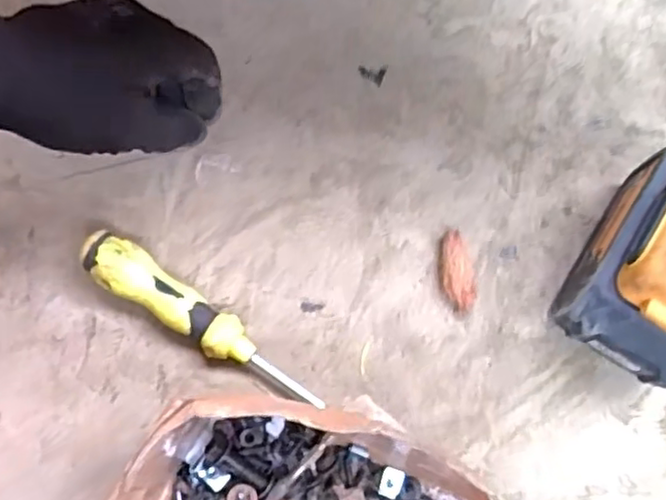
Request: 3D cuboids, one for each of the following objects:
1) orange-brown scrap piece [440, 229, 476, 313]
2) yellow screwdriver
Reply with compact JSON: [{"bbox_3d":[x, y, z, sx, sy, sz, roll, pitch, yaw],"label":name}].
[{"bbox_3d":[0.077,0.013,0.421,0.020,0.012,0.049,-6,78,-1],"label":"orange-brown scrap piece"},{"bbox_3d":[-0.079,0.046,0.407,0.164,0.029,0.031,35,80,7],"label":"yellow screwdriver"}]

